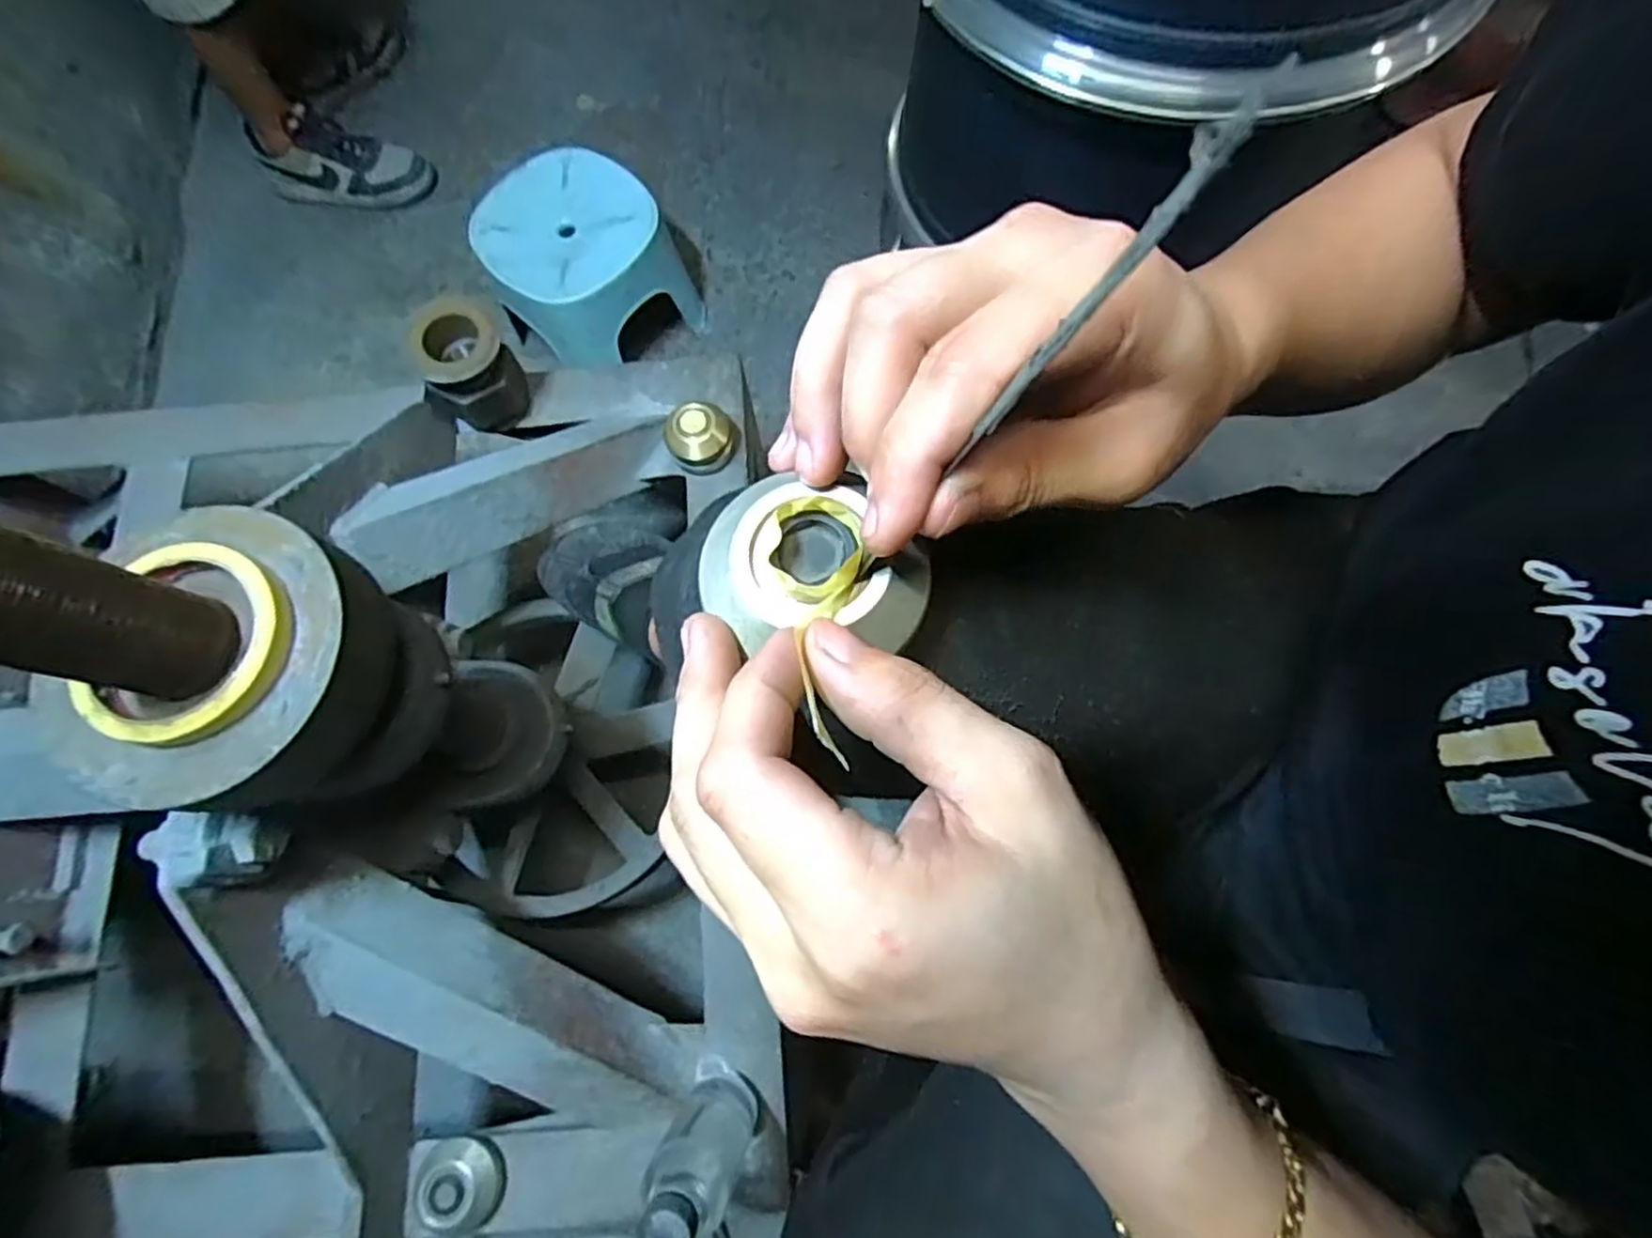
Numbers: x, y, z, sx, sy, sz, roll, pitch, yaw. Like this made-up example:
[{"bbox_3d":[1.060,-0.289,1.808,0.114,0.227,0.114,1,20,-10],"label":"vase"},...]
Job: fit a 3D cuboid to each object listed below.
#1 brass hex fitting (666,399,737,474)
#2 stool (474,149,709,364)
[{"bbox_3d":[-0.118,-0.171,0.686,0.054,0.051,0.062,26,76,8],"label":"brass hex fitting"},{"bbox_3d":[-0.318,-0.455,0.967,0.214,0.171,0.214,38,79,11],"label":"stool"}]

